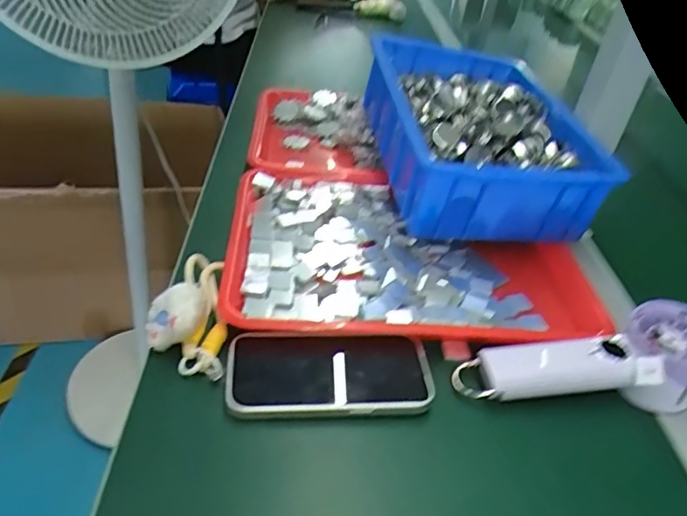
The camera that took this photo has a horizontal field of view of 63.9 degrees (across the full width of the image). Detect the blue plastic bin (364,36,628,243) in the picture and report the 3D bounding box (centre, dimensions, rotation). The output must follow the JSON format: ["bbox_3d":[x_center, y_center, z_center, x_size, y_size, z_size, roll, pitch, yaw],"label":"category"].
[{"bbox_3d":[0.145,-0.131,0.618,0.209,0.103,0.283,1,38,-12],"label":"blue plastic bin"}]

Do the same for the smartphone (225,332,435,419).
[{"bbox_3d":[-0.010,0.085,0.412,0.149,0.011,0.069,0,42,-7],"label":"smartphone"}]

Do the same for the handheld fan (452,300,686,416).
[{"bbox_3d":[0.188,0.078,0.417,0.191,0.055,0.065,0,38,-13],"label":"handheld fan"}]

